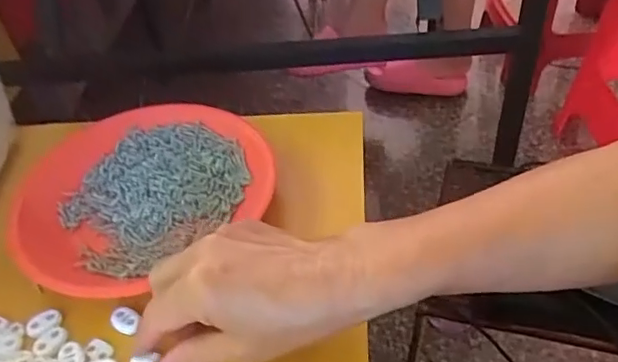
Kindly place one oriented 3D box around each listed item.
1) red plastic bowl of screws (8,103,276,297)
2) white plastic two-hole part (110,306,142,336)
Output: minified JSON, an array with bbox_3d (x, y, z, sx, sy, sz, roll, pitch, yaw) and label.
[{"bbox_3d":[-0.142,0.001,0.456,0.189,0.026,0.190,-4,44,4],"label":"red plastic bowl of screws"},{"bbox_3d":[-0.120,0.091,0.376,0.021,0.005,0.016,16,49,24],"label":"white plastic two-hole part"}]

